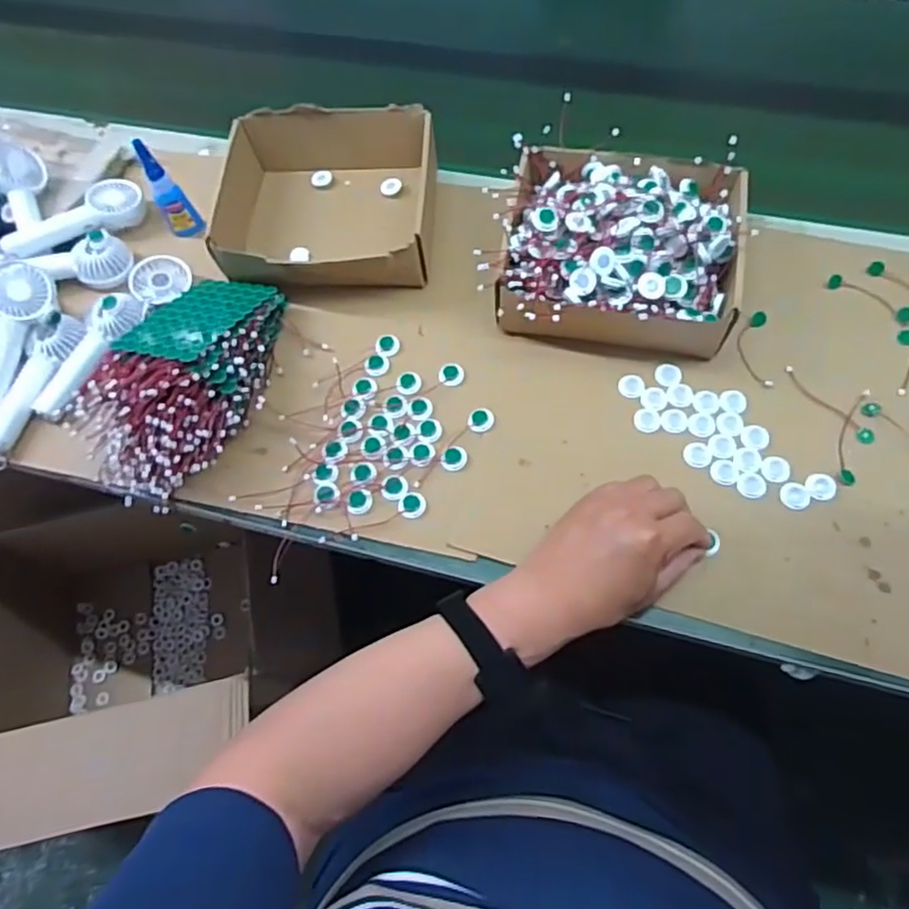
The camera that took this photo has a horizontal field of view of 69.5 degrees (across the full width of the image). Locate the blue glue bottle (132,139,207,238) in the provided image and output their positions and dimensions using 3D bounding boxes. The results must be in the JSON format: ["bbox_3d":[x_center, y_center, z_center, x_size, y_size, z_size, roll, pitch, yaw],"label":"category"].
[{"bbox_3d":[-0.295,-0.271,0.680,0.032,0.112,0.030,-33,66,-10],"label":"blue glue bottle"}]

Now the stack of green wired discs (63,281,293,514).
[{"bbox_3d":[-0.235,-0.076,0.587,0.119,0.078,0.232,13,66,11],"label":"stack of green wired discs"}]

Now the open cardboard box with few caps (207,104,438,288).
[{"bbox_3d":[-0.128,-0.260,0.674,0.204,0.074,0.188,0,65,5],"label":"open cardboard box with few caps"}]

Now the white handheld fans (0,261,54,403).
[{"bbox_3d":[-0.430,-0.111,0.627,0.057,0.033,0.147,22,93,14],"label":"white handheld fans"}]

